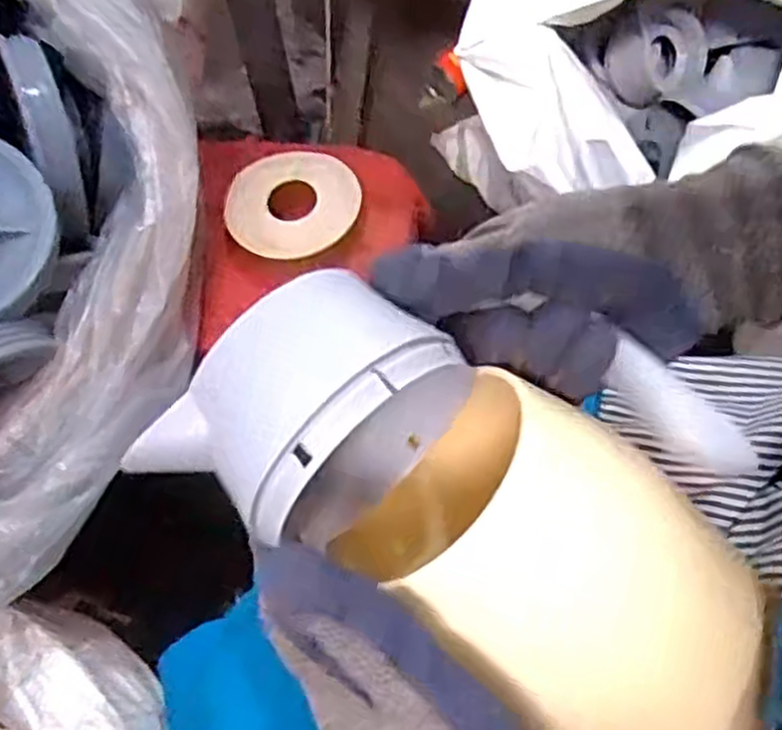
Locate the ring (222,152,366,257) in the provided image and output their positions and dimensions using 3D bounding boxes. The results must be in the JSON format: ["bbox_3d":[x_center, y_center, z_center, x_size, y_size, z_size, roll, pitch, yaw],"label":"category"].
[{"bbox_3d":[-0.070,-0.120,0.559,0.090,0.010,0.097,-1,62,2],"label":"ring"}]

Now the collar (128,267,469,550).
[{"bbox_3d":[-0.029,0.022,0.280,0.103,0.095,0.056,-41,68,-18],"label":"collar"}]

